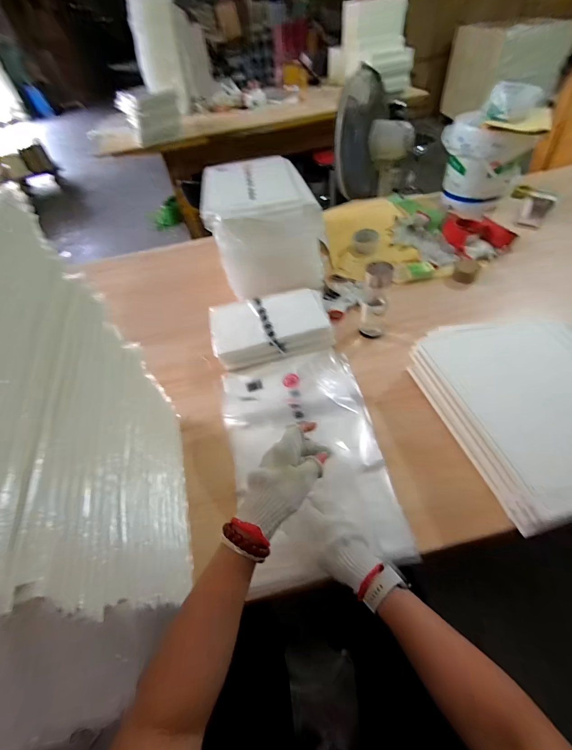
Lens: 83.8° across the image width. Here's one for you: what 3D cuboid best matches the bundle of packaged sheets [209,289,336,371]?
[{"bbox_3d":[-0.043,-0.131,0.872,0.313,0.075,0.209,-12,51,-3],"label":"bundle of packaged sheets"}]

